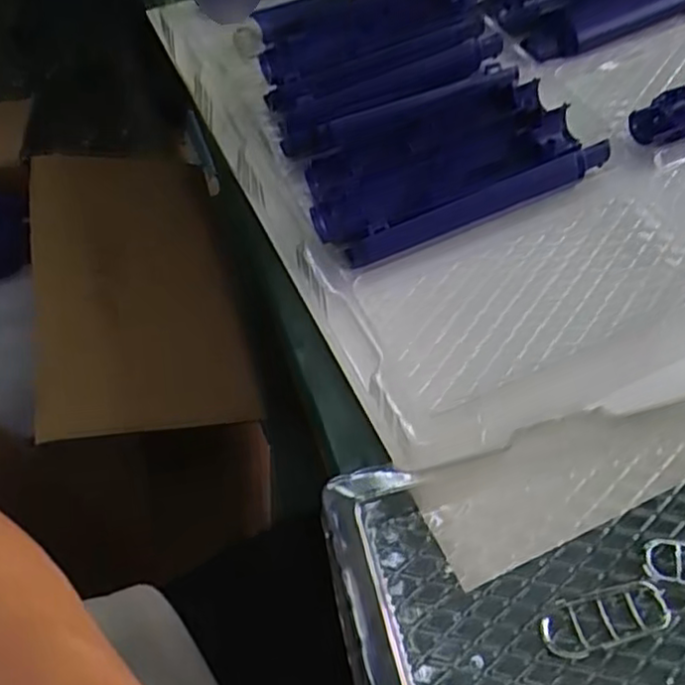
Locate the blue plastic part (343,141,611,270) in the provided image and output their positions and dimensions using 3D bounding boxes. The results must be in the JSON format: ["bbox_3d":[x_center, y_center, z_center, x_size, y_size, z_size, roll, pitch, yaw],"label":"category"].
[{"bbox_3d":[0.083,-0.084,0.408,0.175,0.021,0.015,-22,55,-8],"label":"blue plastic part"}]

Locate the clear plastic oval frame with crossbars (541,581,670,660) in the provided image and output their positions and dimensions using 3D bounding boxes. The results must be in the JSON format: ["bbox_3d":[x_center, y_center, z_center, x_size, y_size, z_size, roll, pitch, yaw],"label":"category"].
[{"bbox_3d":[0.109,0.114,0.287,0.055,0.005,0.022,-15,54,-3],"label":"clear plastic oval frame with crossbars"}]

